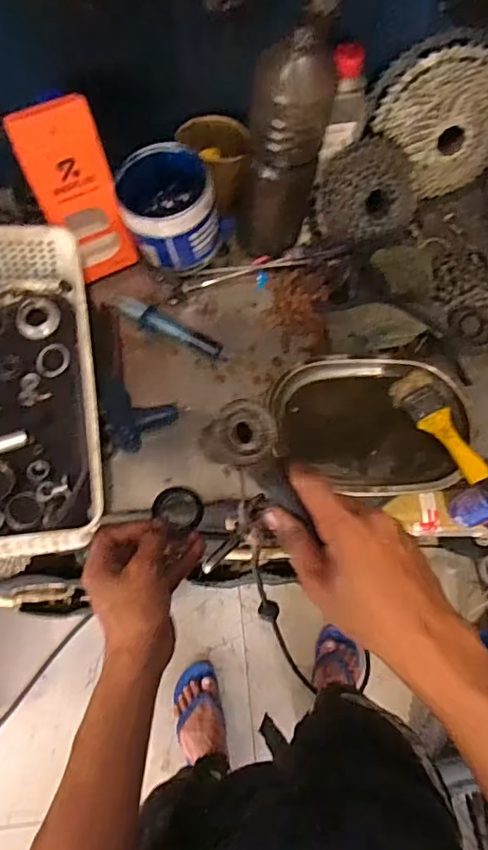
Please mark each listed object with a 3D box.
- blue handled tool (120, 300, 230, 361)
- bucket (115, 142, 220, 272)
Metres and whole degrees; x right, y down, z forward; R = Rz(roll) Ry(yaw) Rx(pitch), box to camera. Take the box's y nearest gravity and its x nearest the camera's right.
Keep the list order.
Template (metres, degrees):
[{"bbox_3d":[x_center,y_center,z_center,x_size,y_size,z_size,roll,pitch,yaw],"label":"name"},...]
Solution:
[{"bbox_3d":[-0.081,-0.111,0.626,0.132,0.025,0.025,26,71,7],"label":"blue handled tool"},{"bbox_3d":[-0.085,-0.231,0.617,0.100,0.104,0.109,-17,72,-8],"label":"bucket"}]

